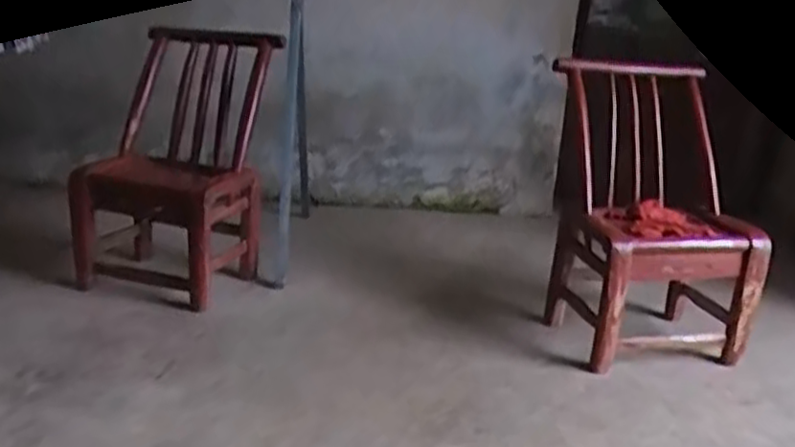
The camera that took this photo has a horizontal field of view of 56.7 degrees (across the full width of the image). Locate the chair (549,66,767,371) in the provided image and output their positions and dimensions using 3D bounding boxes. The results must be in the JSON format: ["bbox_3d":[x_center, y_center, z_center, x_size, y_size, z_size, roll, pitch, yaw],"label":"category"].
[{"bbox_3d":[0.585,-0.021,1.650,0.434,0.584,0.357,0,20,-16],"label":"chair"}]

